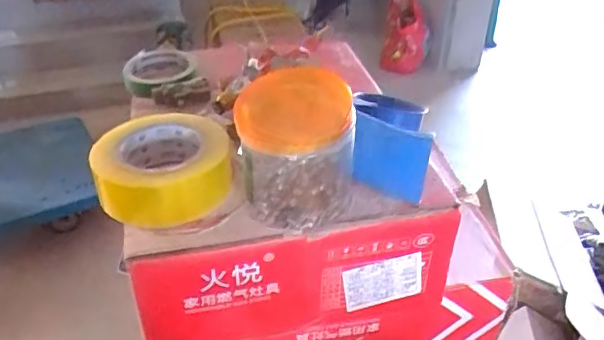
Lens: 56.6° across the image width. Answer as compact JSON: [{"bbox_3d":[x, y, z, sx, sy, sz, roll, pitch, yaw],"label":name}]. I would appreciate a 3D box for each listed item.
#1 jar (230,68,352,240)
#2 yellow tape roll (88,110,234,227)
[{"bbox_3d":[-0.005,-0.017,0.502,0.101,0.116,0.103,0,34,0],"label":"jar"},{"bbox_3d":[-0.132,-0.007,0.550,0.118,0.057,0.126,0,34,0],"label":"yellow tape roll"}]

